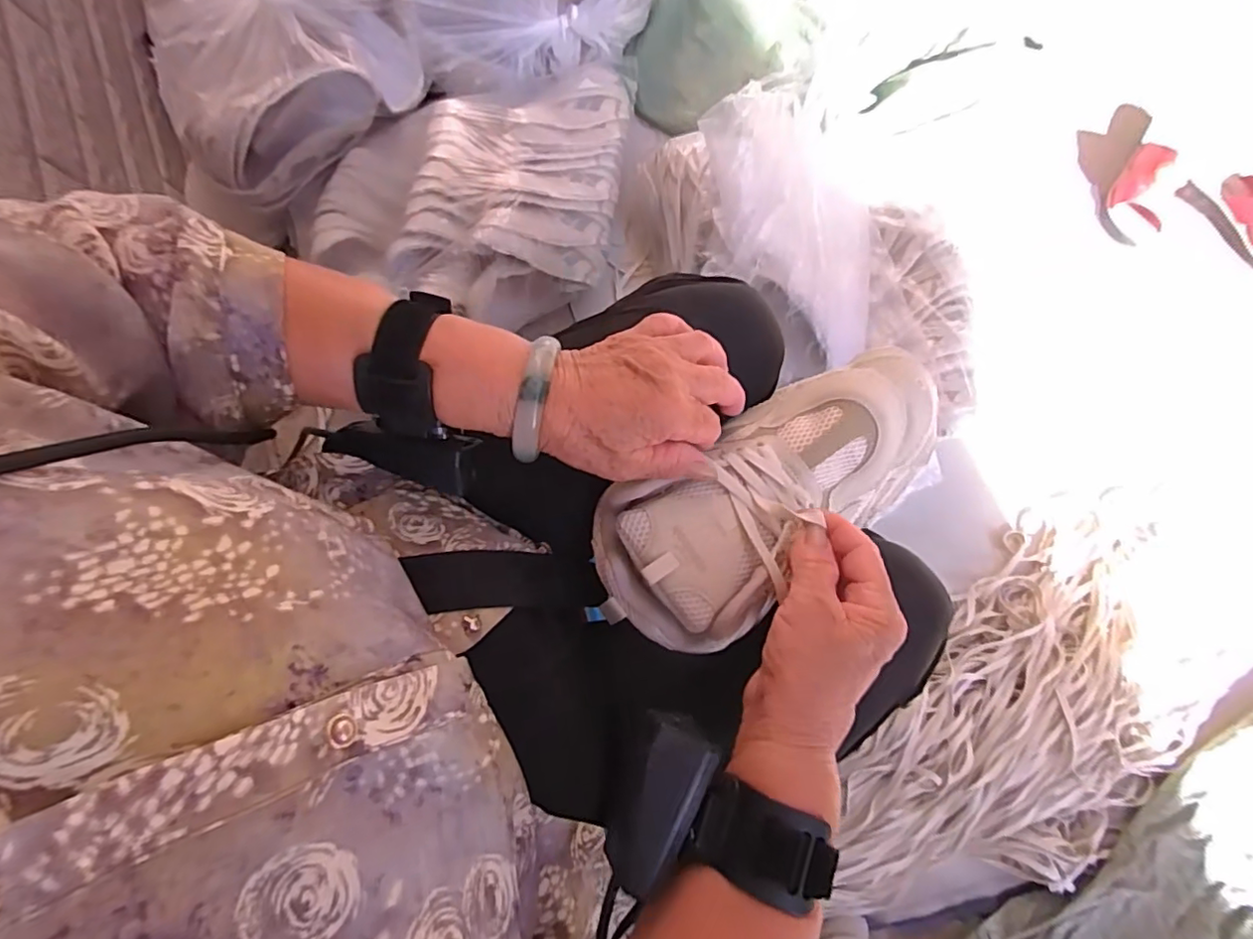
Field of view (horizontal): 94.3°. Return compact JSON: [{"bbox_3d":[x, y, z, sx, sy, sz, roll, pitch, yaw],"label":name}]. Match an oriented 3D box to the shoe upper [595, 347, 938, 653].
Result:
[{"bbox_3d":[0.098,0.013,0.374,0.250,0.077,0.109,-34,81,-10],"label":"shoe upper"}]

